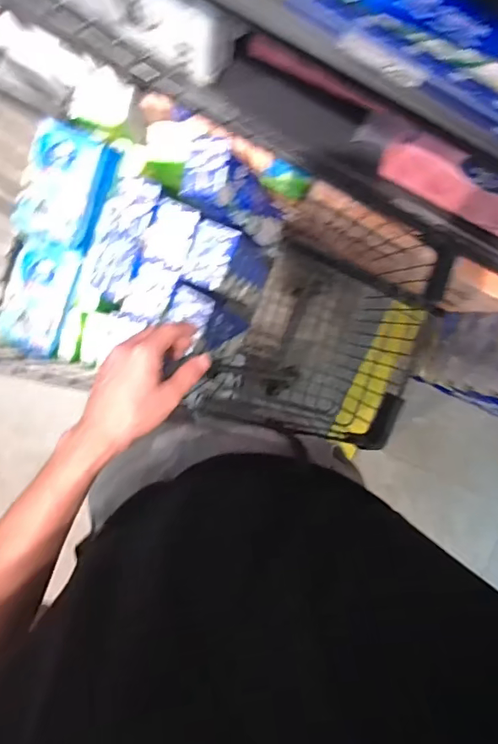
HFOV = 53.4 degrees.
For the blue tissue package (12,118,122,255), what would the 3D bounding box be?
[{"bbox_3d":[-0.232,-0.238,0.628,0.089,0.063,0.152,20,95,-8],"label":"blue tissue package"}]

